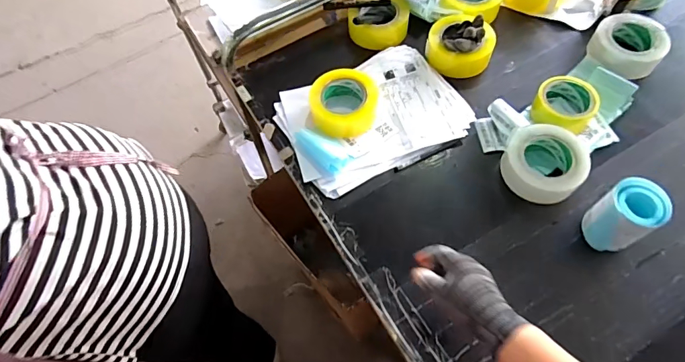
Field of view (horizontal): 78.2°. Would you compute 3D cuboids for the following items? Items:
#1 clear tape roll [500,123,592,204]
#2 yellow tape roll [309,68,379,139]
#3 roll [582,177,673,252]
[{"bbox_3d":[0.335,-0.027,0.700,0.124,0.073,0.114,-1,64,2],"label":"clear tape roll"},{"bbox_3d":[0.003,-0.149,0.788,0.123,0.064,0.115,-1,64,2],"label":"yellow tape roll"},{"bbox_3d":[0.421,0.053,0.633,0.074,0.114,0.074,-1,64,2],"label":"roll"}]

